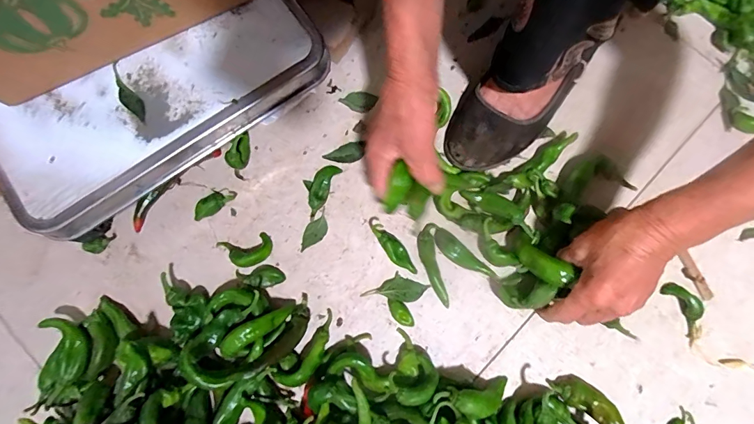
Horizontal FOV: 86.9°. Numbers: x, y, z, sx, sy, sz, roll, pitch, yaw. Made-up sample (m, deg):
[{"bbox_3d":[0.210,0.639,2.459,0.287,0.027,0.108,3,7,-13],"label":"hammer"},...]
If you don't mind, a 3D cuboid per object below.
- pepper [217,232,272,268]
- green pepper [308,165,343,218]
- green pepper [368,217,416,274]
[{"bbox_3d":[-0.144,0.043,0.436,0.056,0.013,0.035,-15,78,-3],"label":"pepper"},{"bbox_3d":[-0.065,-0.027,0.452,0.025,0.013,0.063,26,79,6],"label":"green pepper"},{"bbox_3d":[0.016,0.035,0.433,0.019,0.018,0.076,-32,80,-6],"label":"green pepper"}]

